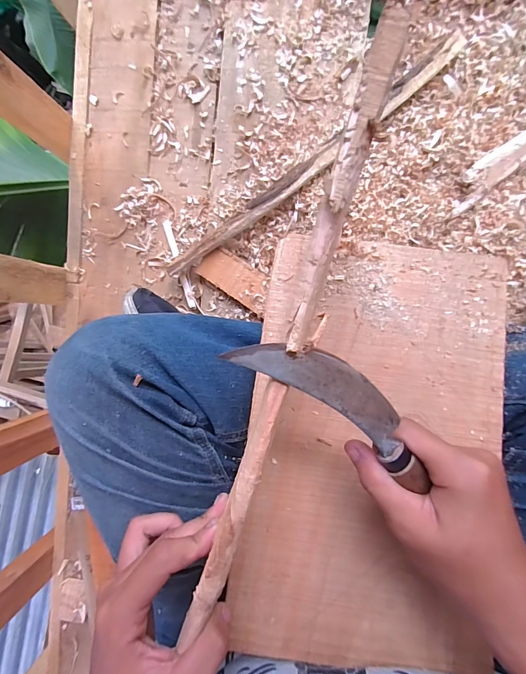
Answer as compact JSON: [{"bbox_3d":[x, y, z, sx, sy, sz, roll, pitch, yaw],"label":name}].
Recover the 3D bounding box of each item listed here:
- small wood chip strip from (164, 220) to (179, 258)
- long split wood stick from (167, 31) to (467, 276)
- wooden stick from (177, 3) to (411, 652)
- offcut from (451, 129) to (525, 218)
[{"bbox_3d":[-0.123,-0.132,0.466,0.011,0.004,0.047,-13,90,6],"label":"small wood chip strip"},{"bbox_3d":[0.058,-0.209,0.427,0.426,0.023,0.026,-37,88,7],"label":"long split wood stick"},{"bbox_3d":[0.010,0.018,0.172,0.017,0.012,0.323,19,98,5],"label":"wooden stick"},{"bbox_3d":[0.290,-0.211,0.409,0.163,0.014,0.033,-39,88,5],"label":"offcut"}]

